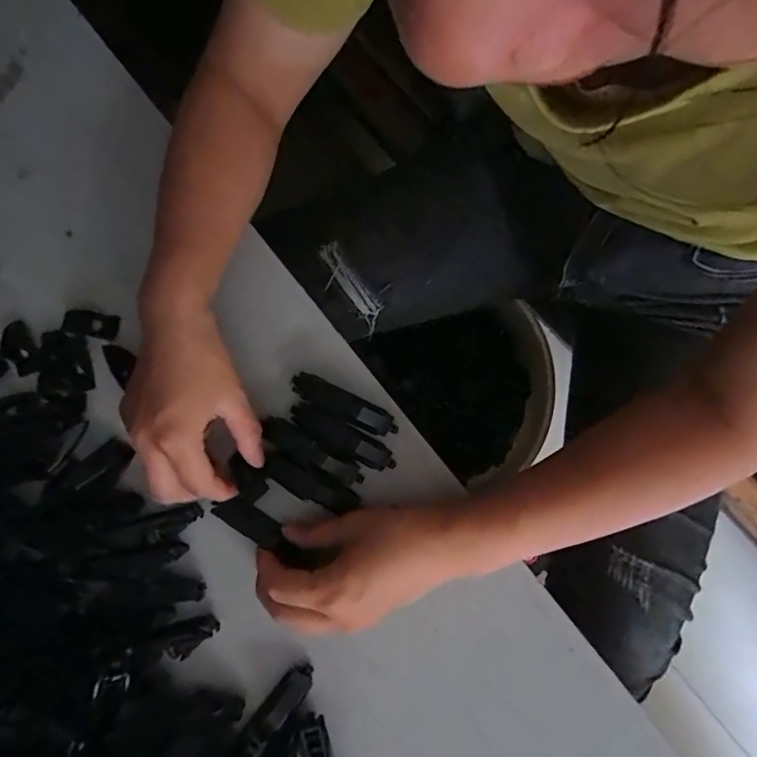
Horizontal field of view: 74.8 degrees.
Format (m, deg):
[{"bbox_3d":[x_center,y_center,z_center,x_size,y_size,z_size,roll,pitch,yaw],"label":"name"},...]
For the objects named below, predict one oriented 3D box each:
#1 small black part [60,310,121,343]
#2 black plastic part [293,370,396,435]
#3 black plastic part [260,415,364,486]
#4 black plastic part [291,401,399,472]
[{"bbox_3d":[-0.218,-0.041,0.372,0.045,0.006,0.021,12,84,4],"label":"small black part"},{"bbox_3d":[-0.025,0.019,0.354,0.081,0.015,0.020,27,85,6],"label":"black plastic part"},{"bbox_3d":[-0.047,0.052,0.350,0.078,0.013,0.019,29,85,6],"label":"black plastic part"},{"bbox_3d":[-0.026,0.041,0.348,0.080,0.010,0.019,29,85,6],"label":"black plastic part"}]

